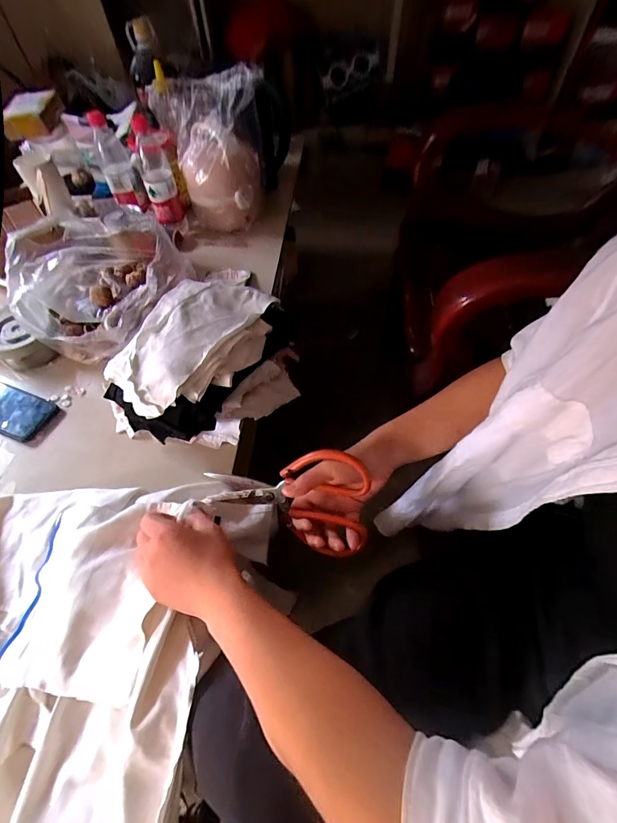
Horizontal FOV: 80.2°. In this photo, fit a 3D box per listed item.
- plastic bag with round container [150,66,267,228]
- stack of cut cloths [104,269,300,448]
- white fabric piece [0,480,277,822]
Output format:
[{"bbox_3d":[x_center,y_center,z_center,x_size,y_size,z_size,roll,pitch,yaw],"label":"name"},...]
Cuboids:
[{"bbox_3d":[-0.192,-0.538,0.774,0.196,0.257,0.159,-15,58,-9],"label":"plastic bag with round container"},{"bbox_3d":[-0.153,-0.075,0.564,0.209,0.118,0.278,27,61,18],"label":"stack of cut cloths"},{"bbox_3d":[-0.260,0.242,0.378,0.354,0.082,0.374,10,57,8],"label":"white fabric piece"}]

